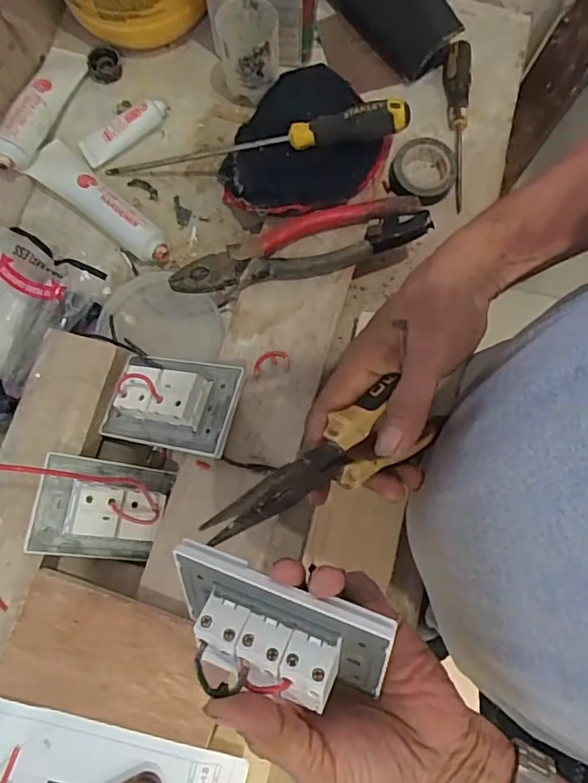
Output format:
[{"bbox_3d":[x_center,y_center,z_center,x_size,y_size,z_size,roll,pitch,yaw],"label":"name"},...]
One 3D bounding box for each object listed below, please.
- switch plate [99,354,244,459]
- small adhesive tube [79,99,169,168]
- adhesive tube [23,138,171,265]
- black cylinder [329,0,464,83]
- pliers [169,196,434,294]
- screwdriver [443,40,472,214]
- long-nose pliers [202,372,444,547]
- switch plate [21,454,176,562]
[{"bbox_3d":[-0.108,0.004,0.451,0.120,0.040,0.079,9,74,23],"label":"switch plate"},{"bbox_3d":[-0.173,-0.267,0.555,0.096,0.023,0.031,-33,81,-7],"label":"small adhesive tube"},{"bbox_3d":[-0.188,-0.185,0.534,0.169,0.033,0.044,38,80,6],"label":"adhesive tube"},{"bbox_3d":[0.099,-0.406,0.561,0.063,0.060,0.161,-36,81,-8],"label":"black cylinder"},{"bbox_3d":[0.007,-0.129,0.482,0.229,0.015,0.055,-15,79,-4],"label":"pliers"},{"bbox_3d":[0.166,-0.276,0.555,0.027,0.020,0.180,3,79,0],"label":"screwdriver"},{"bbox_3d":[0.022,0.040,0.327,0.164,0.031,0.048,-27,80,-23],"label":"long-nose pliers"},{"bbox_3d":[-0.153,0.097,0.439,0.102,0.037,0.079,15,80,-28],"label":"switch plate"}]

